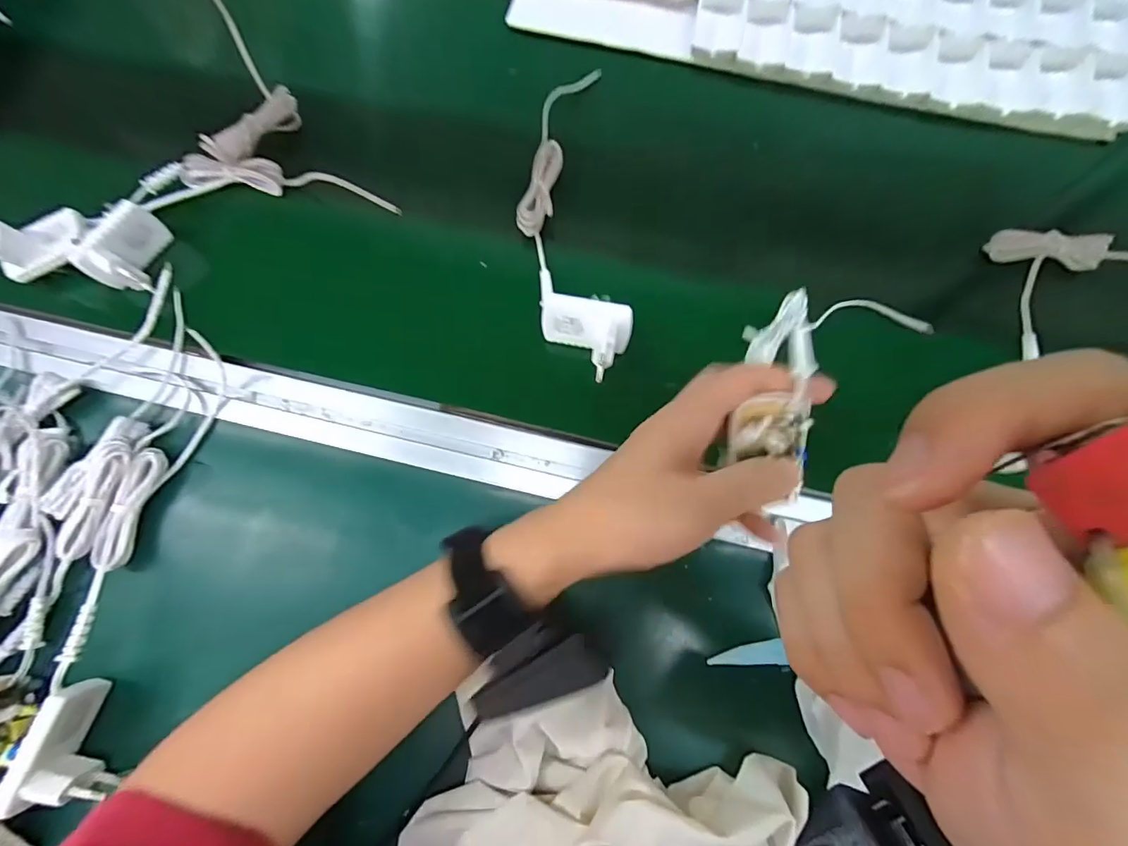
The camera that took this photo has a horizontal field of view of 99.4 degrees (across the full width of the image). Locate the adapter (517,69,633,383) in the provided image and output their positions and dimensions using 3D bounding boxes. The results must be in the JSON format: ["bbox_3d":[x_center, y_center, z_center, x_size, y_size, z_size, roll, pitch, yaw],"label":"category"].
[{"bbox_3d":[0.002,-0.170,0.360,0.071,0.034,0.290,-7,74,0],"label":"adapter"}]

